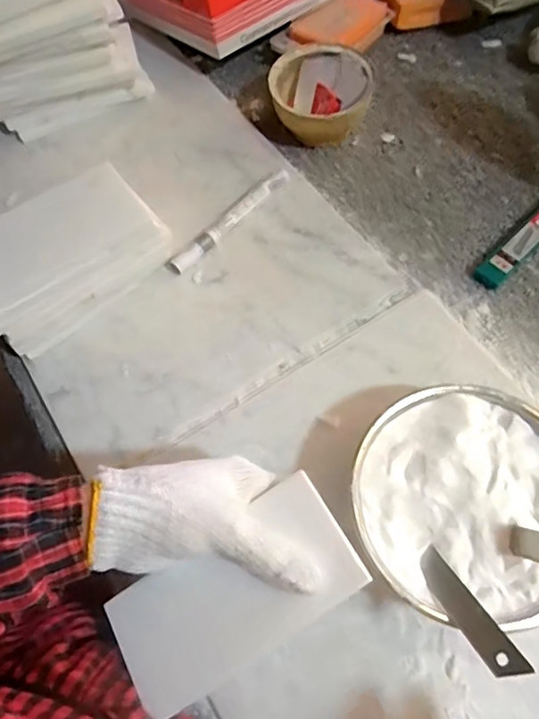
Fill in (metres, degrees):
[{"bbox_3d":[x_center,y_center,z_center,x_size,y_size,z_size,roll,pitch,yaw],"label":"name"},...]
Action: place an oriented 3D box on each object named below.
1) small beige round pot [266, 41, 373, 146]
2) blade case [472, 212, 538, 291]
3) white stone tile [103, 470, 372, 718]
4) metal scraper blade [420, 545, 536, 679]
[{"bbox_3d":[0.050,-0.259,0.554,0.094,0.055,0.098,-2,63,1],"label":"small beige round pot"},{"bbox_3d":[0.226,-0.105,0.494,0.110,0.016,0.024,-39,68,-16],"label":"blade case"},{"bbox_3d":[-0.022,0.139,0.329,0.148,0.012,0.073,-36,66,3],"label":"white stone tile"},{"bbox_3d":[0.109,0.141,0.307,0.017,0.004,0.077,-40,32,1],"label":"metal scraper blade"}]

